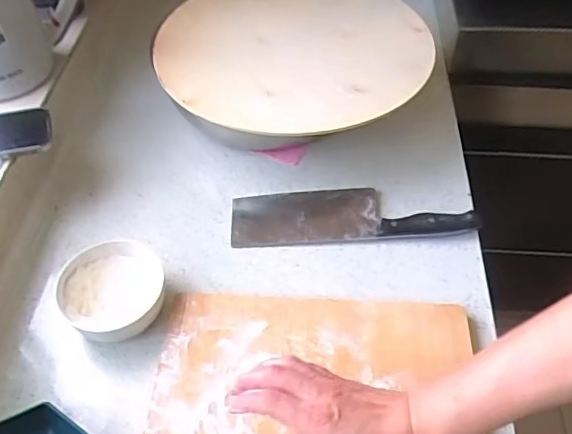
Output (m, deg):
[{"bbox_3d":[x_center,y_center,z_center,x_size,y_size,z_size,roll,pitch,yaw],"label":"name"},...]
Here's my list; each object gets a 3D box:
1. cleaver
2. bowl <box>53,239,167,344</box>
[{"bbox_3d":[0.078,-0.007,0.697,0.286,0.022,0.081,-2,49,1],"label":"cleaver"},{"bbox_3d":[-0.184,0.079,0.610,0.107,0.046,0.094,-19,53,-16],"label":"bowl"}]

